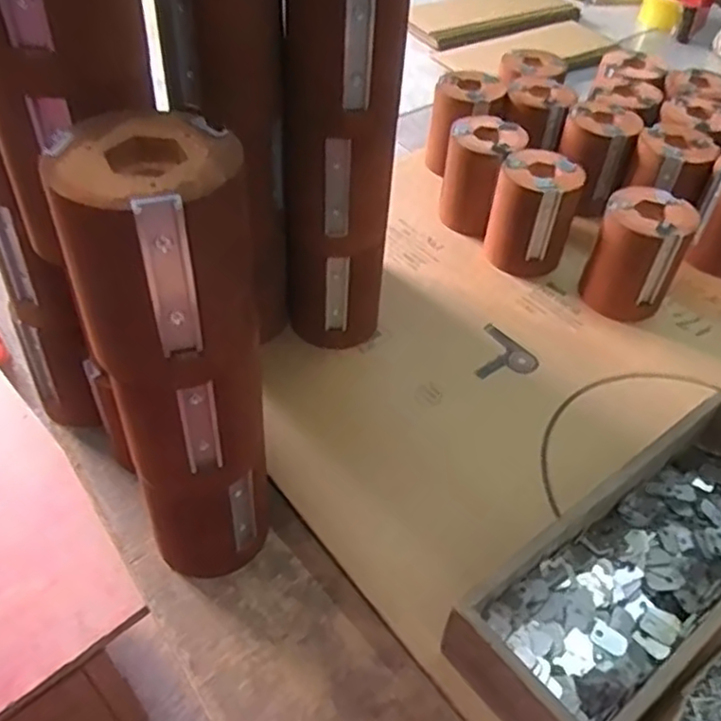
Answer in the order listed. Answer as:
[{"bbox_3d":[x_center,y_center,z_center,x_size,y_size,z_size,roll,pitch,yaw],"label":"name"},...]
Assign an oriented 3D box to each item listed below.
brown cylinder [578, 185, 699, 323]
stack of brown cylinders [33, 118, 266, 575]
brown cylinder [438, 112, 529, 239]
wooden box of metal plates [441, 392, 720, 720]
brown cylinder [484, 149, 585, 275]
[{"bbox_3d":[0.259,-0.098,0.638,0.074,0.097,0.076,27,51,22],"label":"brown cylinder"},{"bbox_3d":[-0.093,0.015,0.376,0.080,0.281,0.069,-11,48,-13],"label":"stack of brown cylinders"},{"bbox_3d":[0.126,-0.192,0.720,0.076,0.096,0.092,10,46,7],"label":"brown cylinder"},{"bbox_3d":[0.194,0.131,0.446,0.310,0.075,0.103,-29,54,-27],"label":"wooden box of metal plates"},{"bbox_3d":[0.170,-0.146,0.677,0.074,0.099,0.075,14,47,11],"label":"brown cylinder"}]

